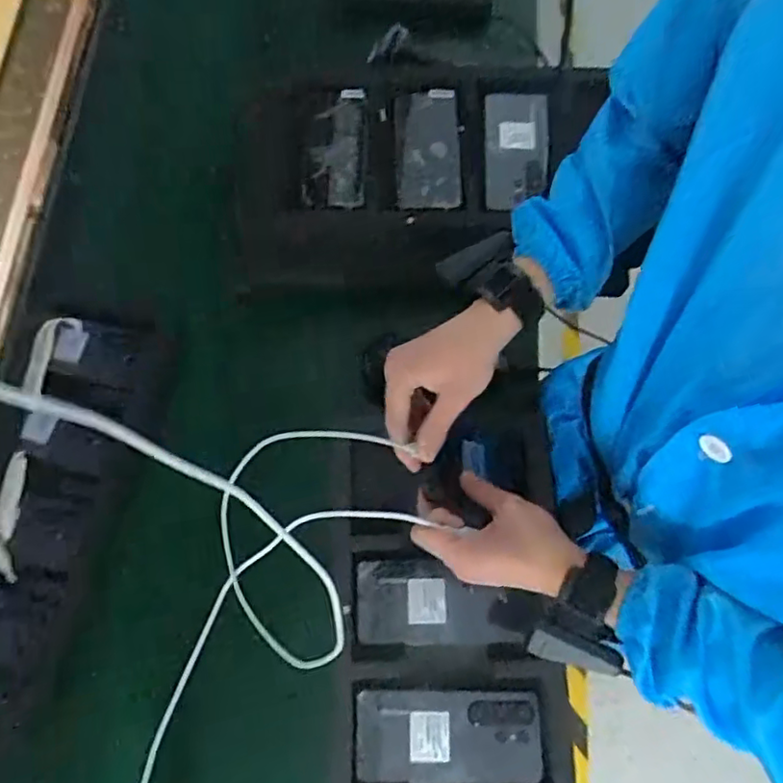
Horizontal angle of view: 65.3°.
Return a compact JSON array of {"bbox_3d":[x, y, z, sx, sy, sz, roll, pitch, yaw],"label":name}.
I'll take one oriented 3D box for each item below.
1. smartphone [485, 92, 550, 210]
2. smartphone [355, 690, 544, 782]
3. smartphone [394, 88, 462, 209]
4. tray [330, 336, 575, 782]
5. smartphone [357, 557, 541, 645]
[{"bbox_3d":[0.146,-0.283,0.710,0.072,0.012,0.147,2,76,1],"label":"smartphone"},{"bbox_3d":[0.052,0.316,0.560,0.166,0.005,0.075,0,76,0],"label":"smartphone"},{"bbox_3d":[0.043,-0.287,0.720,0.073,0.005,0.159,-1,76,0],"label":"smartphone"},{"bbox_3d":[0.056,0.229,0.582,0.213,0.036,0.536,1,76,0],"label":"tray"},{"bbox_3d":[0.053,0.203,0.597,0.171,0.014,0.078,-3,76,0],"label":"smartphone"}]

